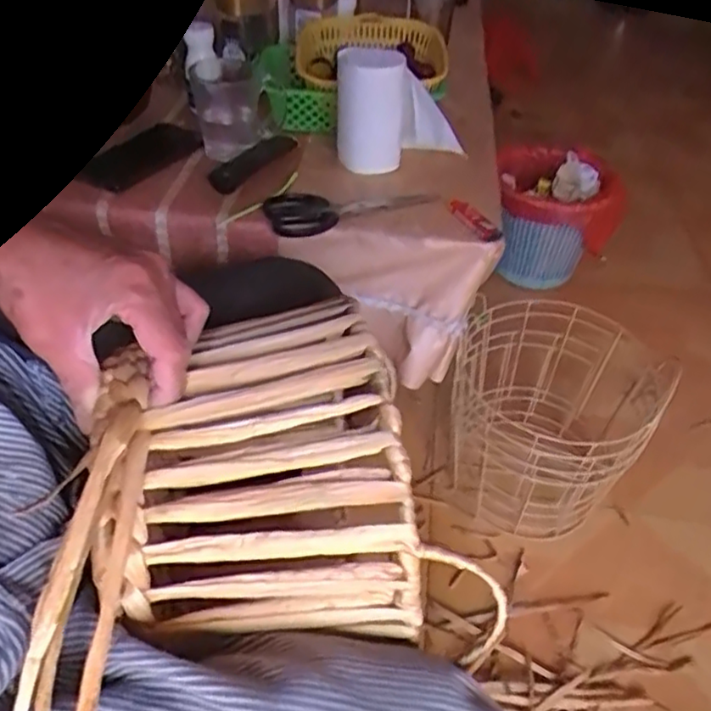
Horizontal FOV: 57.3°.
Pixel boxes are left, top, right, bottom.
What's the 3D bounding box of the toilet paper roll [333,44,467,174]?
[{"bbox_3d":[0.053,-0.292,0.779,0.155,0.127,0.075,-2,43,-5],"label":"toilet paper roll"}]

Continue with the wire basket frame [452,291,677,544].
[{"bbox_3d":[0.264,0.087,0.927,0.259,0.239,0.259,24,47,21],"label":"wire basket frame"}]

